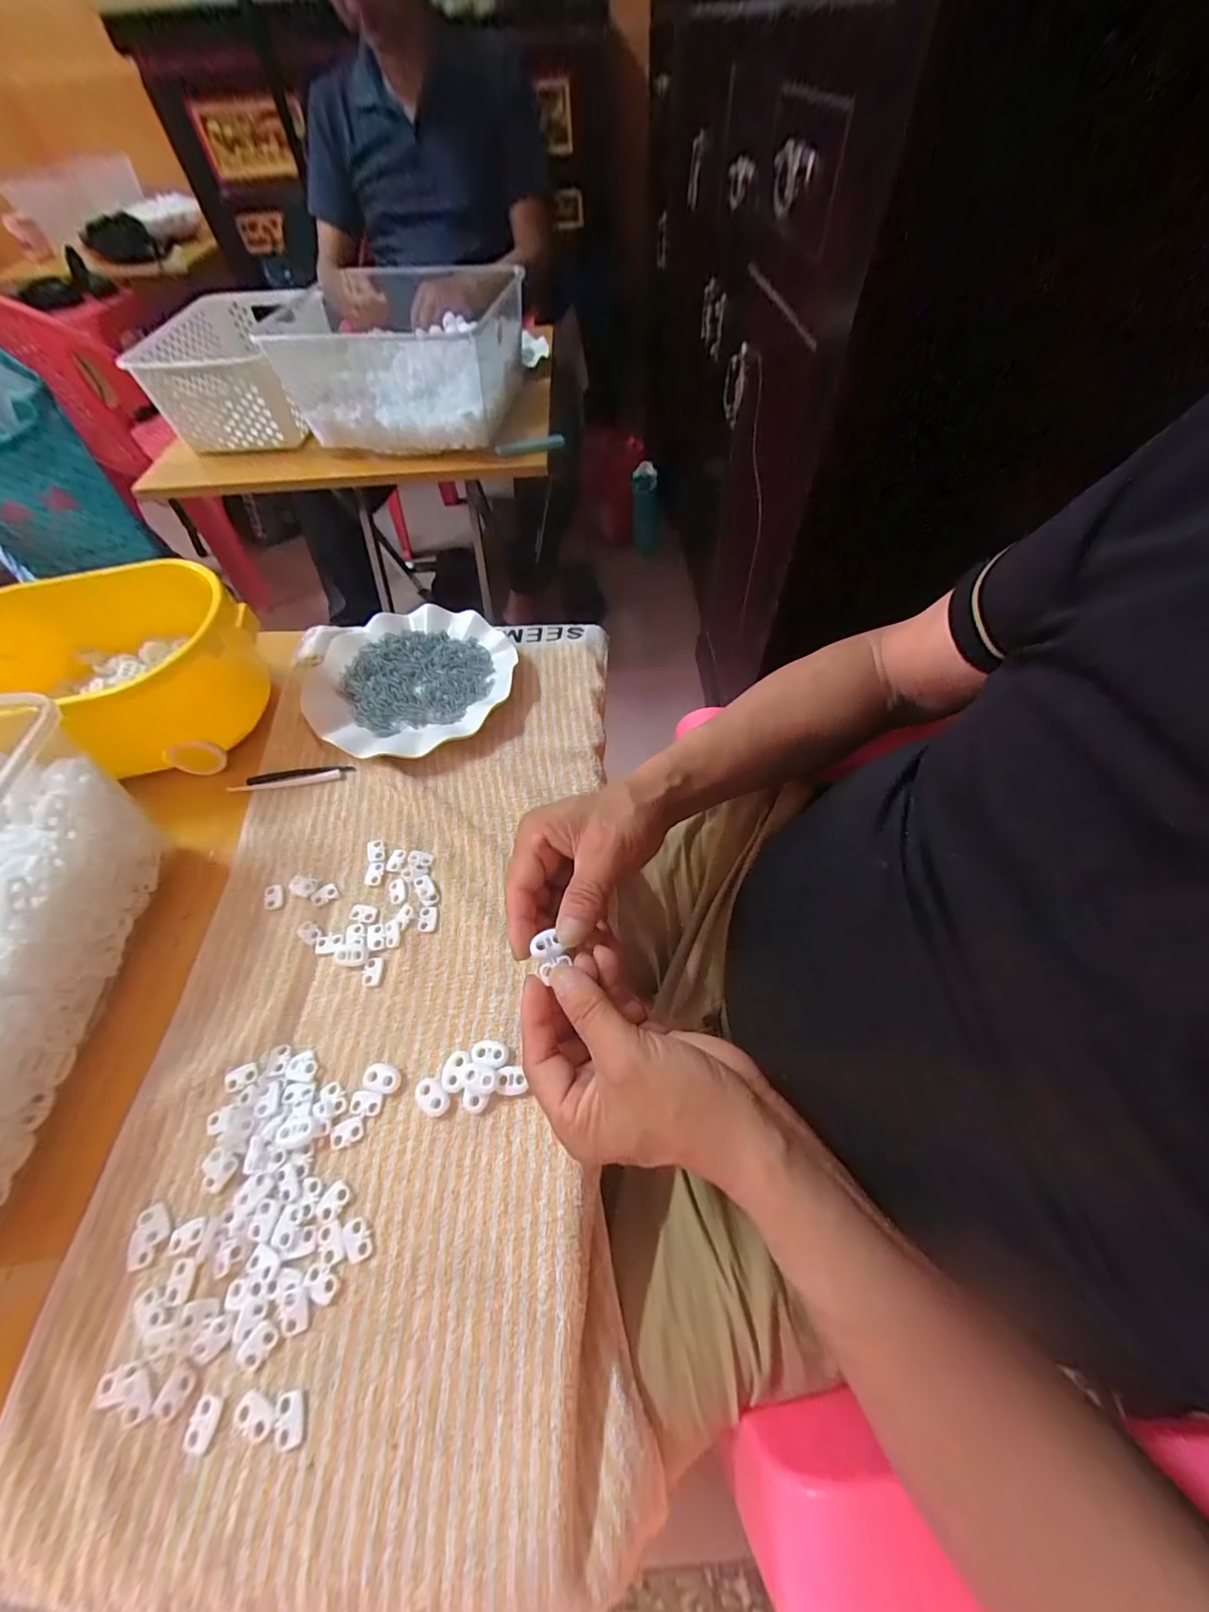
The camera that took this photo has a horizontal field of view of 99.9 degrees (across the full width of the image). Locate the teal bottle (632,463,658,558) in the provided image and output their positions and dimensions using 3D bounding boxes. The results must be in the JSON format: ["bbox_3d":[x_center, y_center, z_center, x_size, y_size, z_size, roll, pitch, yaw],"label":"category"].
[{"bbox_3d":[0.111,-0.796,1.393,0.071,0.230,0.060,1,57,3],"label":"teal bottle"}]

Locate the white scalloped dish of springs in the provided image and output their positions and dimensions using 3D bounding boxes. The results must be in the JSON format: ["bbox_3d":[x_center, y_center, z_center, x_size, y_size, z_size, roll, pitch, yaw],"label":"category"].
[{"bbox_3d":[-0.184,-0.128,0.472,0.186,0.020,0.193,-1,57,2],"label":"white scalloped dish of springs"}]

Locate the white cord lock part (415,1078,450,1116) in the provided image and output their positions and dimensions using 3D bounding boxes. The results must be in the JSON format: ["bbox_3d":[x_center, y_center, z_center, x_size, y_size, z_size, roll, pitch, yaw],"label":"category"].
[{"bbox_3d":[-0.101,0.172,0.300,0.022,0.007,0.014,34,65,22],"label":"white cord lock part"}]

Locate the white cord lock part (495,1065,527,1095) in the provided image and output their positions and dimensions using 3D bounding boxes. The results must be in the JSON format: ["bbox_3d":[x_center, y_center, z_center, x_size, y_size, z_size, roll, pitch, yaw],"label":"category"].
[{"bbox_3d":[-0.055,0.162,0.300,0.018,0.009,0.015,-4,57,0],"label":"white cord lock part"}]

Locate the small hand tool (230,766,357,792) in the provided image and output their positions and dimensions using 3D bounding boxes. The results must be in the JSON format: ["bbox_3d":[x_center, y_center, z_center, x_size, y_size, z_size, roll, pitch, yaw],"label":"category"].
[{"bbox_3d":[-0.264,-0.025,0.430,0.097,0.006,0.017,-8,57,-2],"label":"small hand tool"}]

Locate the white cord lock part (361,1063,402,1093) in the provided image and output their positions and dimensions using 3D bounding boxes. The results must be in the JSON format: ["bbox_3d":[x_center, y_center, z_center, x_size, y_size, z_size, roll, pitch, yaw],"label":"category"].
[{"bbox_3d":[-0.134,0.164,0.306,0.024,0.008,0.015,9,58,9],"label":"white cord lock part"}]

